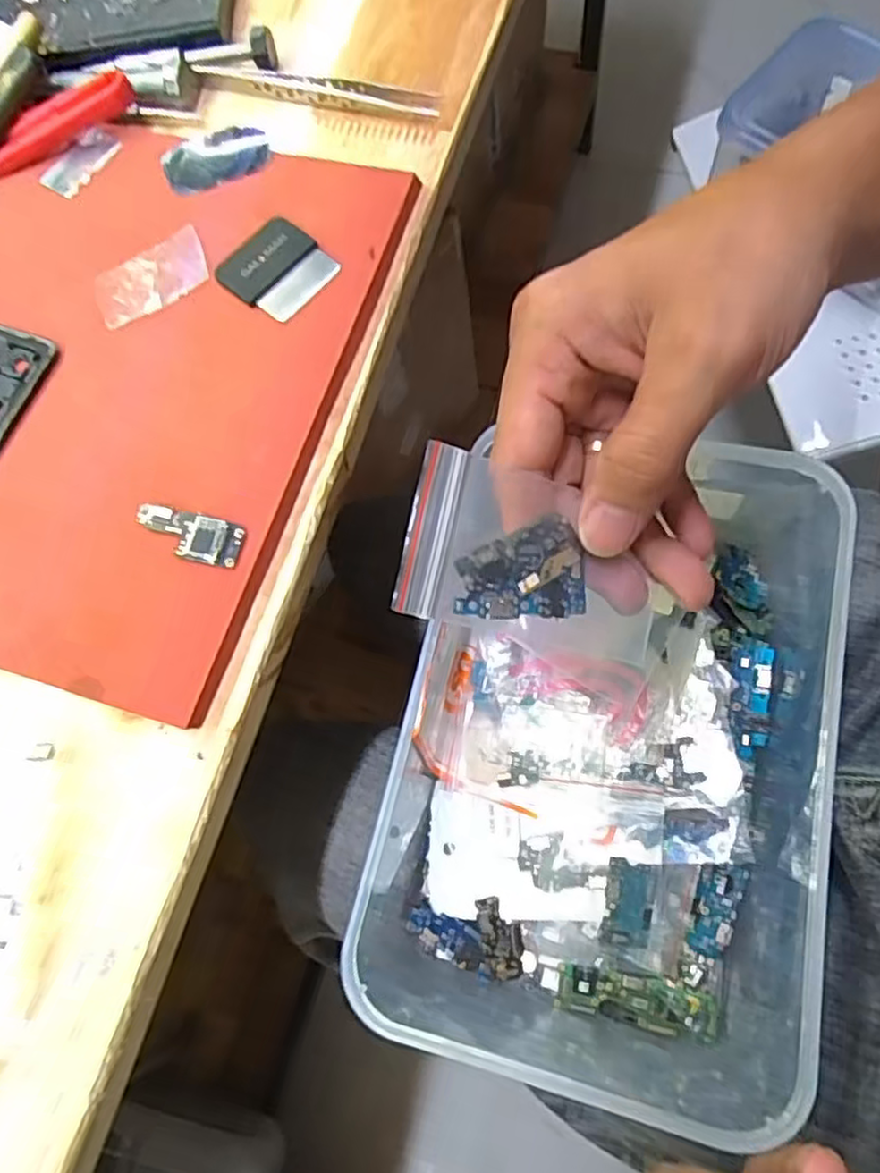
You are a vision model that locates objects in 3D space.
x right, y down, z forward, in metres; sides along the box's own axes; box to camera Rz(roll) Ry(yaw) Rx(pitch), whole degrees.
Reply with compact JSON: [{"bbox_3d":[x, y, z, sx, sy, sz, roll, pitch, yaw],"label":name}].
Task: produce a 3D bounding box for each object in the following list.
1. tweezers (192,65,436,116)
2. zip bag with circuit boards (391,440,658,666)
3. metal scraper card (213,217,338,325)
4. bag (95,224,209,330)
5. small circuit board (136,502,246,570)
[{"bbox_3d":[-0.059,-0.229,0.321,0.116,0.007,0.011,12,74,6],"label":"tweezers"},{"bbox_3d":[0.030,-0.008,0.211,0.084,0.004,0.049,14,86,-19],"label":"zip bag with circuit boards"},{"bbox_3d":[-0.067,-0.131,0.287,0.042,0.004,0.039,40,78,13],"label":"metal scraper card"},{"bbox_3d":[-0.121,-0.130,0.291,0.048,0.004,0.031,-26,74,-6],"label":"bag"},{"bbox_3d":[-0.091,-0.019,0.251,0.041,0.005,0.018,12,74,6],"label":"small circuit board"}]

